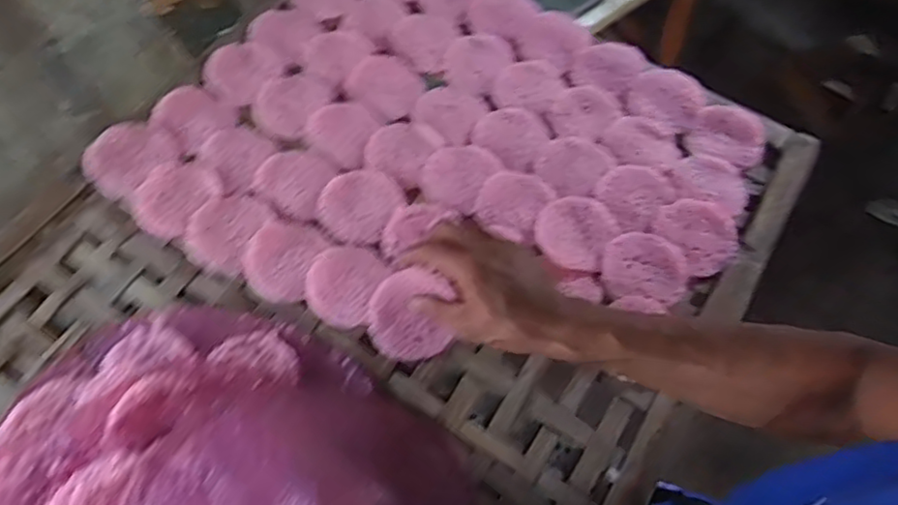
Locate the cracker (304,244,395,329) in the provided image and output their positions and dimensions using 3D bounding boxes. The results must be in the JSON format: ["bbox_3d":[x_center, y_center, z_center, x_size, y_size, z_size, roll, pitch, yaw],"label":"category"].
[{"bbox_3d":[-0.095,0.027,0.593,0.070,0.004,0.074,0,62,0],"label":"cracker"}]

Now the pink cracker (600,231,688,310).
[{"bbox_3d":[0.186,0.014,0.622,0.078,0.005,0.069,11,63,6],"label":"pink cracker"}]

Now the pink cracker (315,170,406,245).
[{"bbox_3d":[-0.087,-0.048,0.638,0.074,0.006,0.078,0,62,0],"label":"pink cracker"}]

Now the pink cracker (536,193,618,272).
[{"bbox_3d":[0.122,-0.021,0.633,0.071,0.008,0.079,26,66,13],"label":"pink cracker"}]

